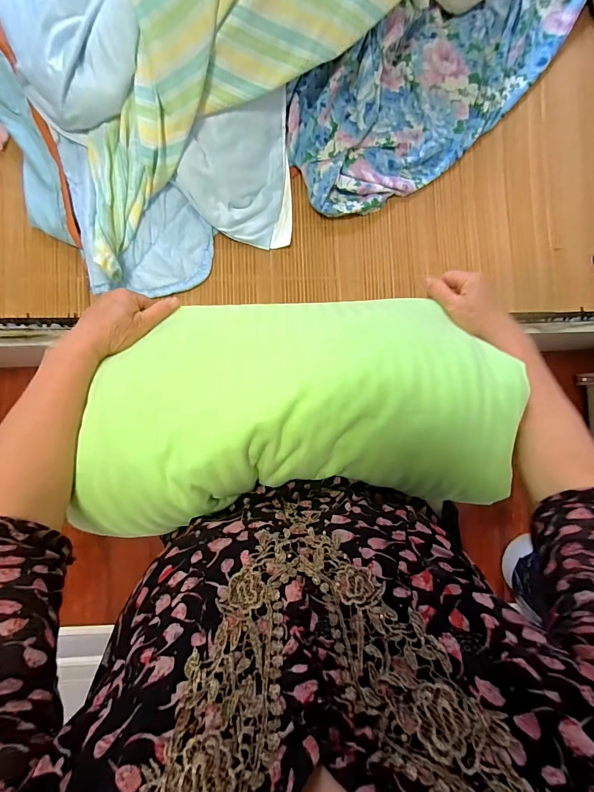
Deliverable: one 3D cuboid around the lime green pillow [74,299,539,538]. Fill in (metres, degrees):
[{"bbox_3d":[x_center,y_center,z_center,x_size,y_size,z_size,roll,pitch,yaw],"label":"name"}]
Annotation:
[{"bbox_3d":[0.005,0.009,0.373,0.433,0.101,0.234,-3,91,-5],"label":"lime green pillow"}]

